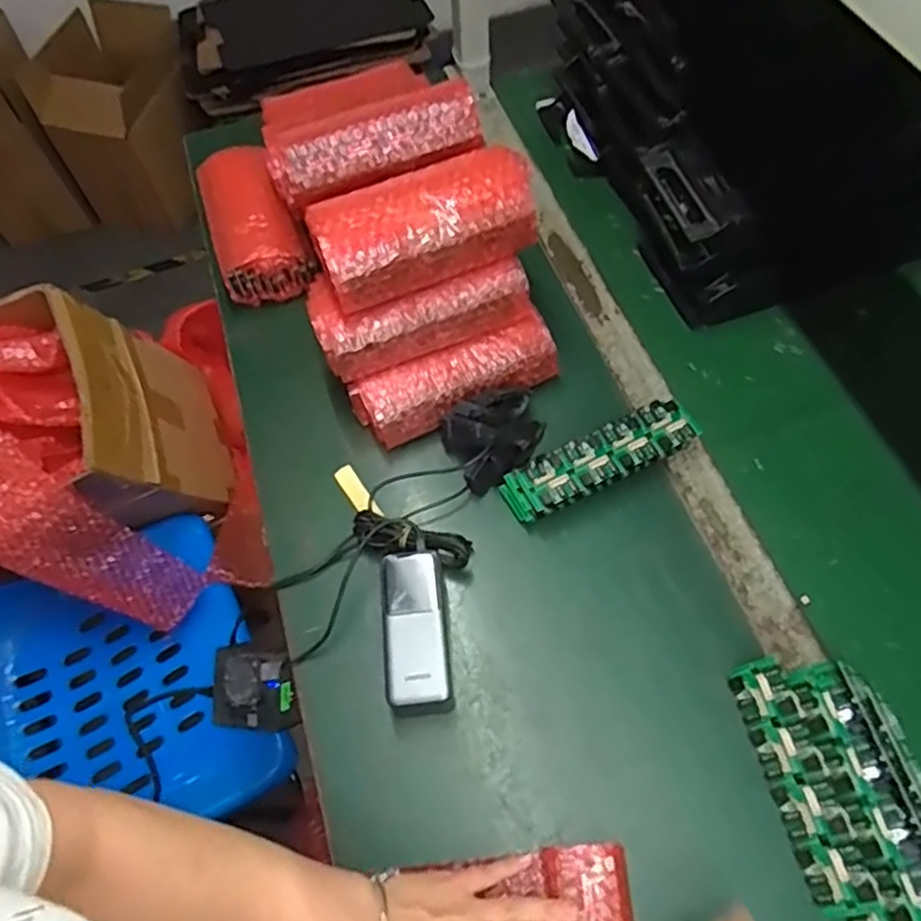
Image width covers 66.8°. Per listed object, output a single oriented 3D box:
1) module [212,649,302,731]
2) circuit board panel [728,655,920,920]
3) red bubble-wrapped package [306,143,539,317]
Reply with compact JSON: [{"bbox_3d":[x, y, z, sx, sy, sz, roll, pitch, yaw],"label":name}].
[{"bbox_3d":[-0.191,0.210,0.639,0.086,0.024,0.073,-4,93,16],"label":"module"},{"bbox_3d":[0.299,0.255,0.539,0.105,0.040,0.201,-11,60,-2],"label":"circuit board panel"},{"bbox_3d":[-0.038,-0.229,0.666,0.204,0.067,0.104,-23,61,-9],"label":"red bubble-wrapped package"}]

